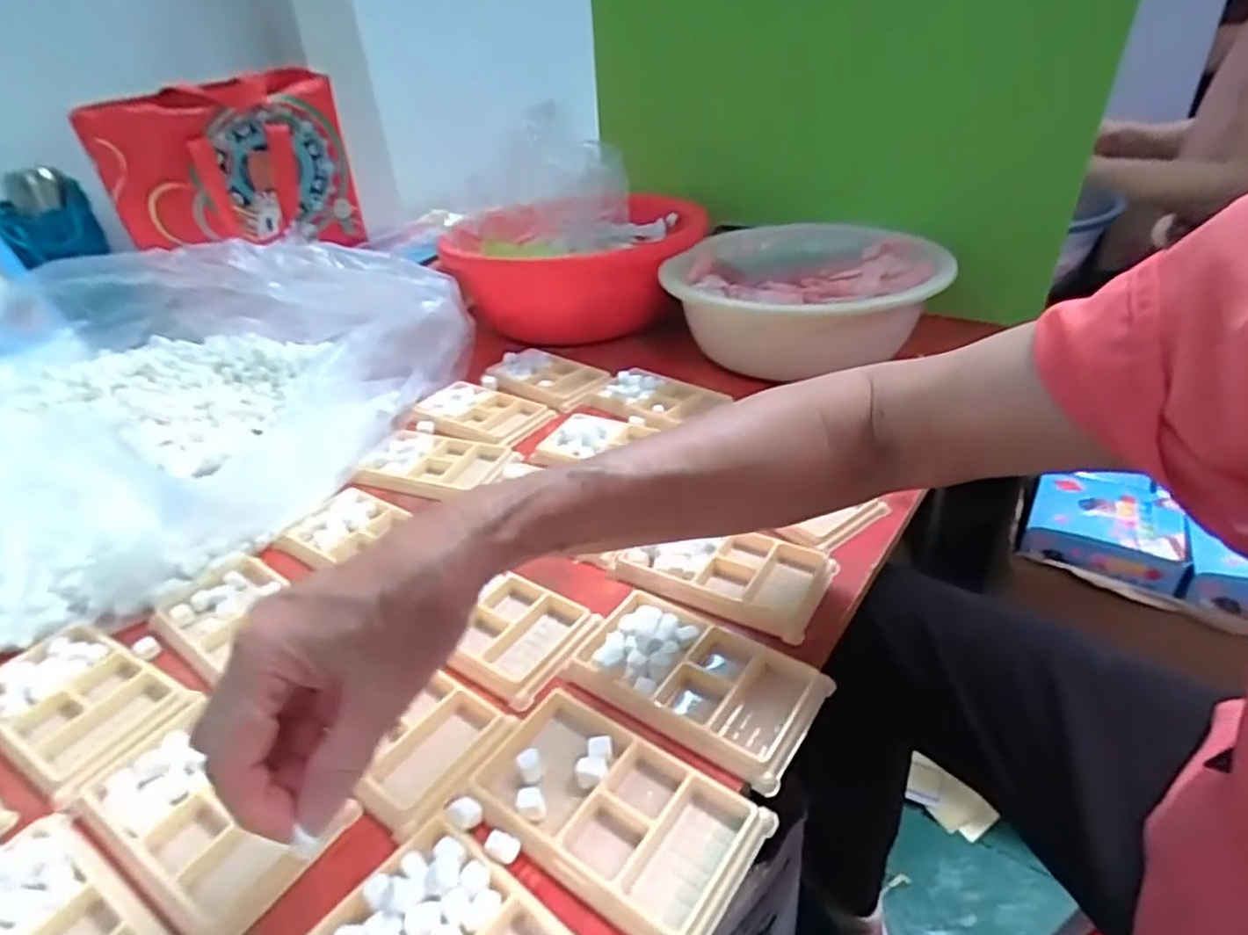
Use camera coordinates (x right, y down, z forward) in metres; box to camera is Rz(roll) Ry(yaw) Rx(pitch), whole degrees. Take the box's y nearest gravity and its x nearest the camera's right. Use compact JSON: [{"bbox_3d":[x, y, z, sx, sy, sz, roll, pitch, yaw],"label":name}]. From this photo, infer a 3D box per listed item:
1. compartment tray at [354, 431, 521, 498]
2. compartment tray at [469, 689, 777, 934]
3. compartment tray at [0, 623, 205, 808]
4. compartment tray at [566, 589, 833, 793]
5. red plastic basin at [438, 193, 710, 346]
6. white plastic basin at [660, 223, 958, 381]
[{"bbox_3d":[-0.165,-0.004,0.603,0.123,0.020,0.075,8,36,19],"label":"compartment tray"},{"bbox_3d":[-0.005,0.162,0.331,0.134,0.016,0.082,20,42,32],"label":"compartment tray"},{"bbox_3d":[-0.322,0.139,0.406,0.139,0.015,0.072,17,40,29],"label":"compartment tray"},{"bbox_3d":[0.039,0.115,0.388,0.134,0.012,0.077,19,41,31],"label":"compartment tray"},{"bbox_3d":[-0.058,-0.254,0.847,0.291,0.108,0.284,7,36,17],"label":"red plastic basin"},{"bbox_3d":[0.178,-0.177,0.712,0.268,0.077,0.268,-3,34,2],"label":"white plastic basin"}]

